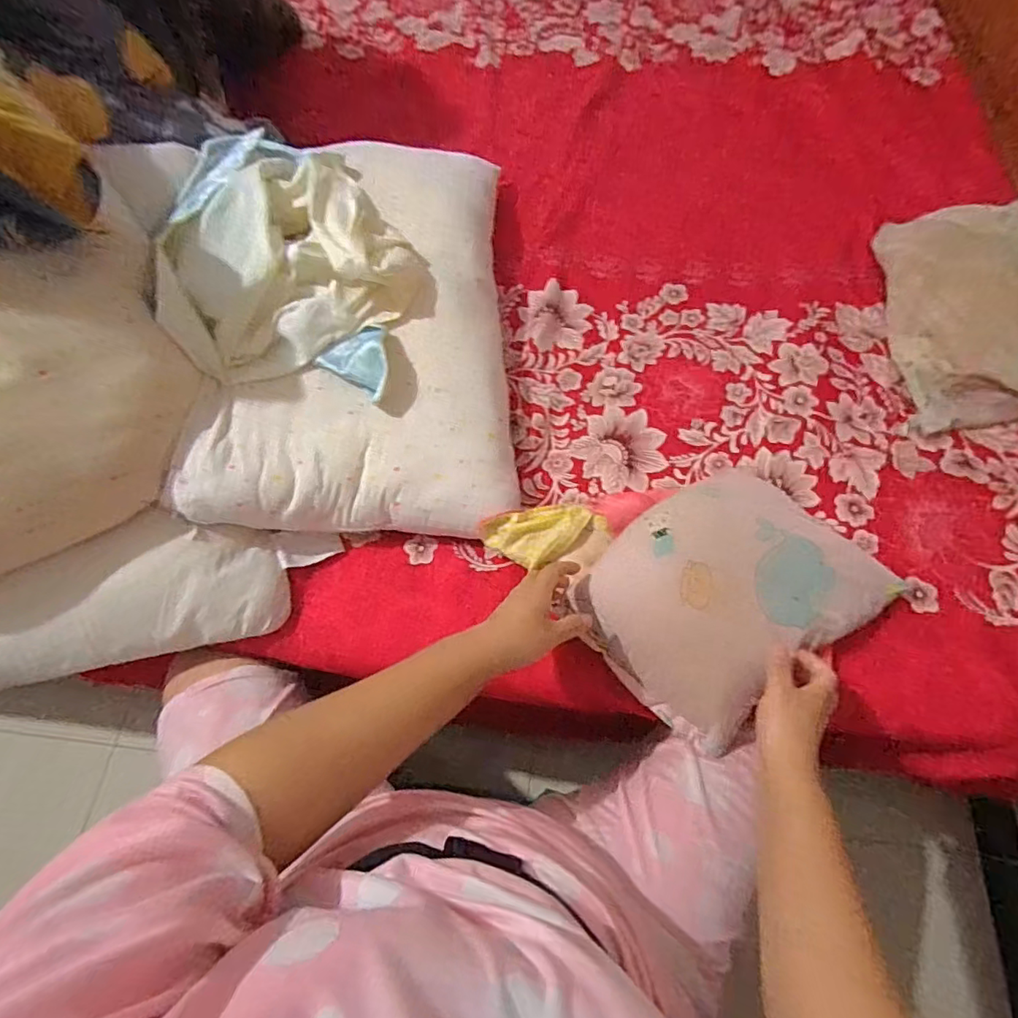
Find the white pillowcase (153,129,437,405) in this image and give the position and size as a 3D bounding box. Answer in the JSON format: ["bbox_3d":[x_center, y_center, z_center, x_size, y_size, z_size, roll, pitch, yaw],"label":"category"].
[{"bbox_3d":[-0.249,-0.322,0.687,0.275,0.108,0.366,-4,65,-1],"label":"white pillowcase"}]

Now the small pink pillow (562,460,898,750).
[{"bbox_3d":[0.237,0.084,0.601,0.285,0.087,0.225,-36,70,-14],"label":"small pink pillow"}]

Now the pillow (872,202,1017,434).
[{"bbox_3d":[0.672,-0.286,0.776,0.232,0.100,0.362,3,65,3],"label":"pillow"}]

